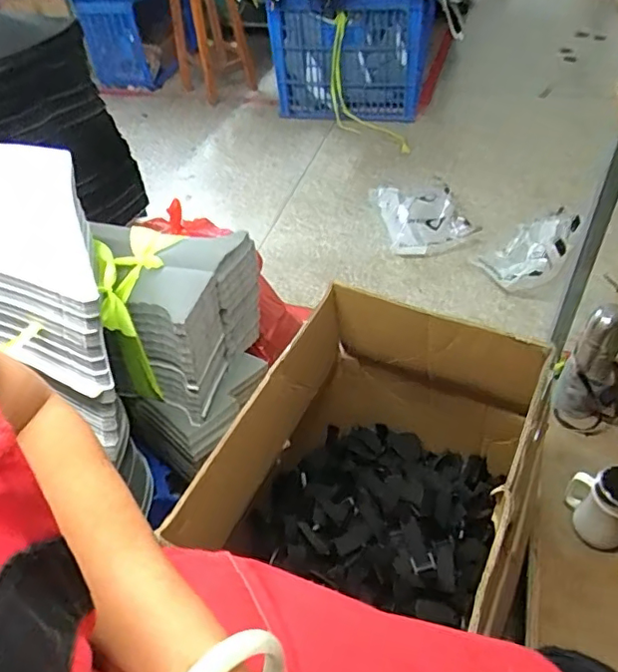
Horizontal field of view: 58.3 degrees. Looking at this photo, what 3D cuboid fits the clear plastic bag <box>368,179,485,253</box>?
[{"bbox_3d":[0.369,-0.407,1.790,0.265,0.122,0.328,-9,45,-4],"label":"clear plastic bag"}]

